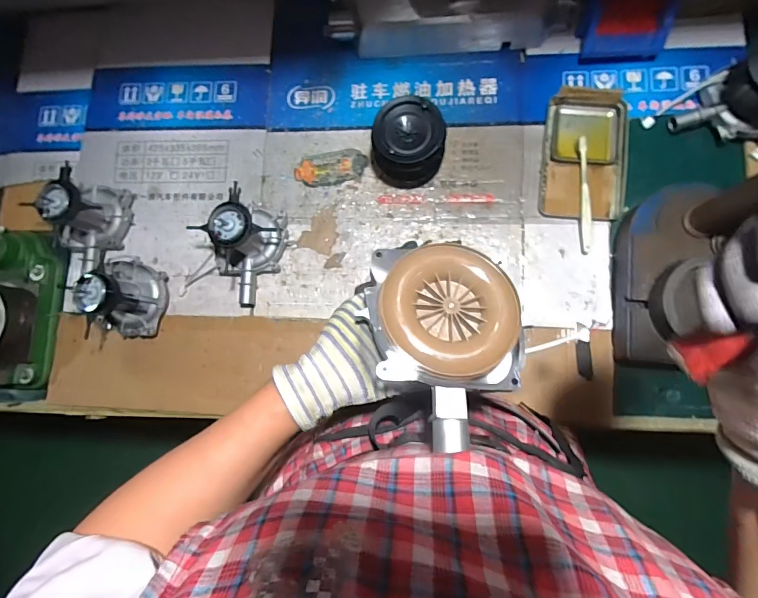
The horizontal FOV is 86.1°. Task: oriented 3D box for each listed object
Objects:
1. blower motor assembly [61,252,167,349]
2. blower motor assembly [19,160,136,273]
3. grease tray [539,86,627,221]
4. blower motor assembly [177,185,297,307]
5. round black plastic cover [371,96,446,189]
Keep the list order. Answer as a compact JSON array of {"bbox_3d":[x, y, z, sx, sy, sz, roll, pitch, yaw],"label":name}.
[{"bbox_3d":[-0.396,-0.004,0.617,0.104,0.101,0.121,12,83,6],"label":"blower motor assembly"},{"bbox_3d":[-0.470,-0.125,0.637,0.096,0.102,0.142,19,84,7],"label":"blower motor assembly"},{"bbox_3d":[0.313,-0.219,0.614,0.119,0.028,0.195,5,83,5],"label":"grease tray"},{"bbox_3d":[-0.217,-0.069,0.607,0.111,0.099,0.184,35,86,8],"label":"blower motor assembly"},{"bbox_3d":[0.044,-0.225,0.607,0.105,0.090,0.106,-1,82,4],"label":"round black plastic cover"}]

